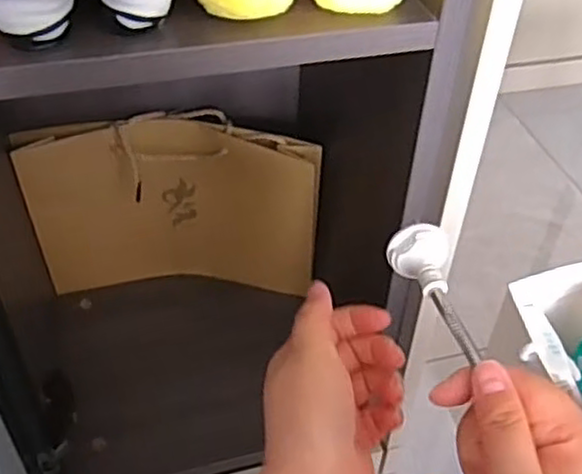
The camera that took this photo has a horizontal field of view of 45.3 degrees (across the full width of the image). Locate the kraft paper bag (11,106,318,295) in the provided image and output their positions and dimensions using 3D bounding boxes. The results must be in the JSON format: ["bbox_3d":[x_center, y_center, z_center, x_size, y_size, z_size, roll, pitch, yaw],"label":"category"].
[{"bbox_3d":[-0.126,-0.023,0.760,0.289,0.226,0.062,1,44,-2],"label":"kraft paper bag"}]

